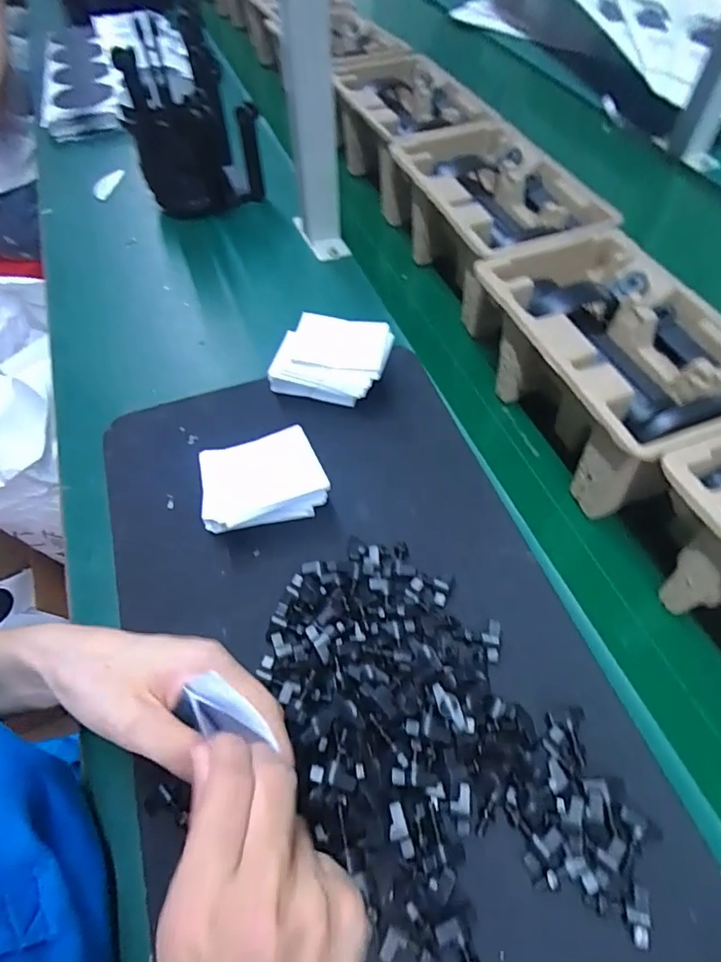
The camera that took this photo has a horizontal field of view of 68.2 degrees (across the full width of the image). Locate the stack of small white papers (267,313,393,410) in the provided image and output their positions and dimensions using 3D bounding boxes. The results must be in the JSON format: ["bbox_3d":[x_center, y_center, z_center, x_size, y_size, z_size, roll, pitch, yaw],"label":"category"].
[{"bbox_3d":[-0.027,-0.109,0.486,0.101,0.049,0.069,12,55,5],"label":"stack of small white papers"}]

